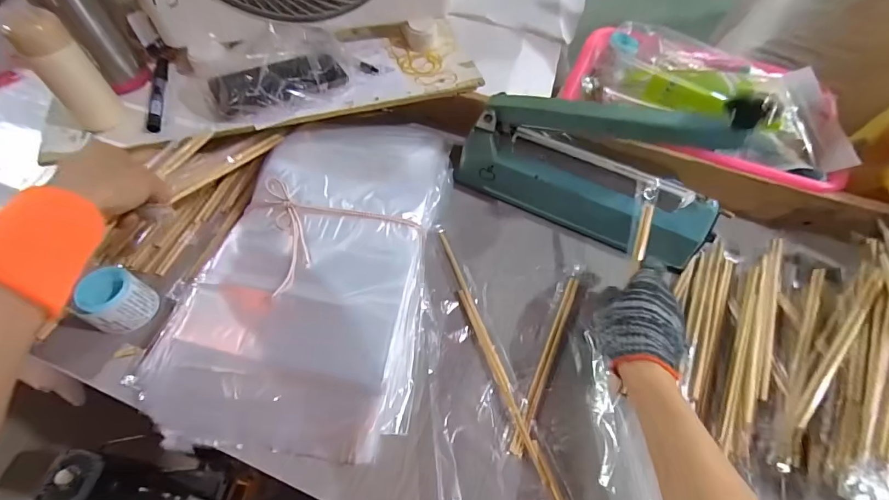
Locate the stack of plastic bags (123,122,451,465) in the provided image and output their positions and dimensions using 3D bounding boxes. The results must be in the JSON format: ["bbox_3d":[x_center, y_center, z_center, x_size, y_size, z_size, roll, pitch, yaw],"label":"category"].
[{"bbox_3d":[-0.134,0.000,0.457,0.243,0.046,0.406,9,58,2],"label":"stack of plastic bags"}]

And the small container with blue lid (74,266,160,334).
[{"bbox_3d":[-0.338,0.053,0.416,0.052,0.054,0.059,25,60,11],"label":"small container with blue lid"}]

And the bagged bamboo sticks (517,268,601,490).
[{"bbox_3d":[0.113,0.107,0.431,0.014,0.007,0.218,24,60,11],"label":"bagged bamboo sticks"}]

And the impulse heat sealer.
[{"bbox_3d":[0.166,-0.094,0.460,0.303,0.179,0.074,29,61,14],"label":"impulse heat sealer"}]

